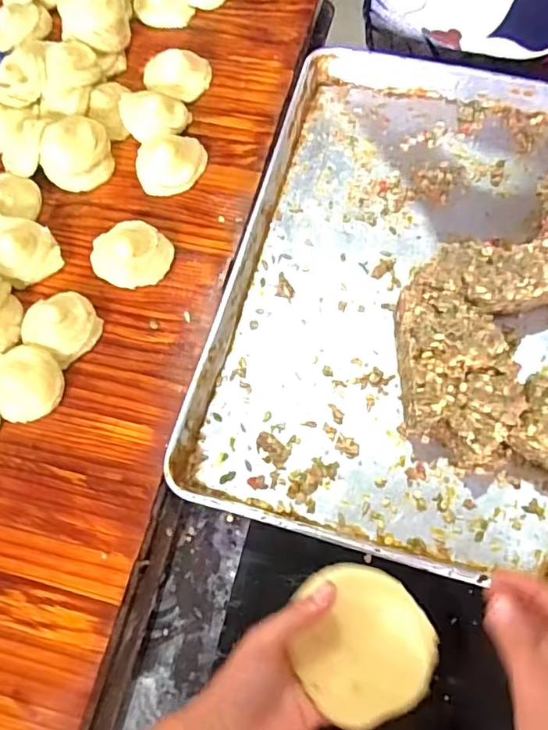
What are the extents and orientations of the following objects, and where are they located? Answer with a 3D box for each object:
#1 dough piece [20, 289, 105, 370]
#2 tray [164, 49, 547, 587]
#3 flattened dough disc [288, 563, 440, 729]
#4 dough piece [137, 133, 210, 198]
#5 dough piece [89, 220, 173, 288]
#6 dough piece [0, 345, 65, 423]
[{"bbox_3d":[-0.231,-0.044,0.608,0.073,0.033,0.074,-1,70,3],"label":"dough piece"},{"bbox_3d":[0.161,-0.100,0.633,0.400,0.068,0.603,15,71,6],"label":"tray"},{"bbox_3d":[0.061,0.200,0.406,0.097,0.015,0.104,-3,77,12],"label":"flattened dough disc"},{"bbox_3d":[-0.125,-0.244,0.676,0.087,0.032,0.070,-7,69,1],"label":"dough piece"},{"bbox_3d":[-0.164,-0.130,0.640,0.087,0.033,0.084,-1,70,3],"label":"dough piece"},{"bbox_3d":[-0.261,0.014,0.585,0.070,0.030,0.079,-28,71,-7],"label":"dough piece"}]

